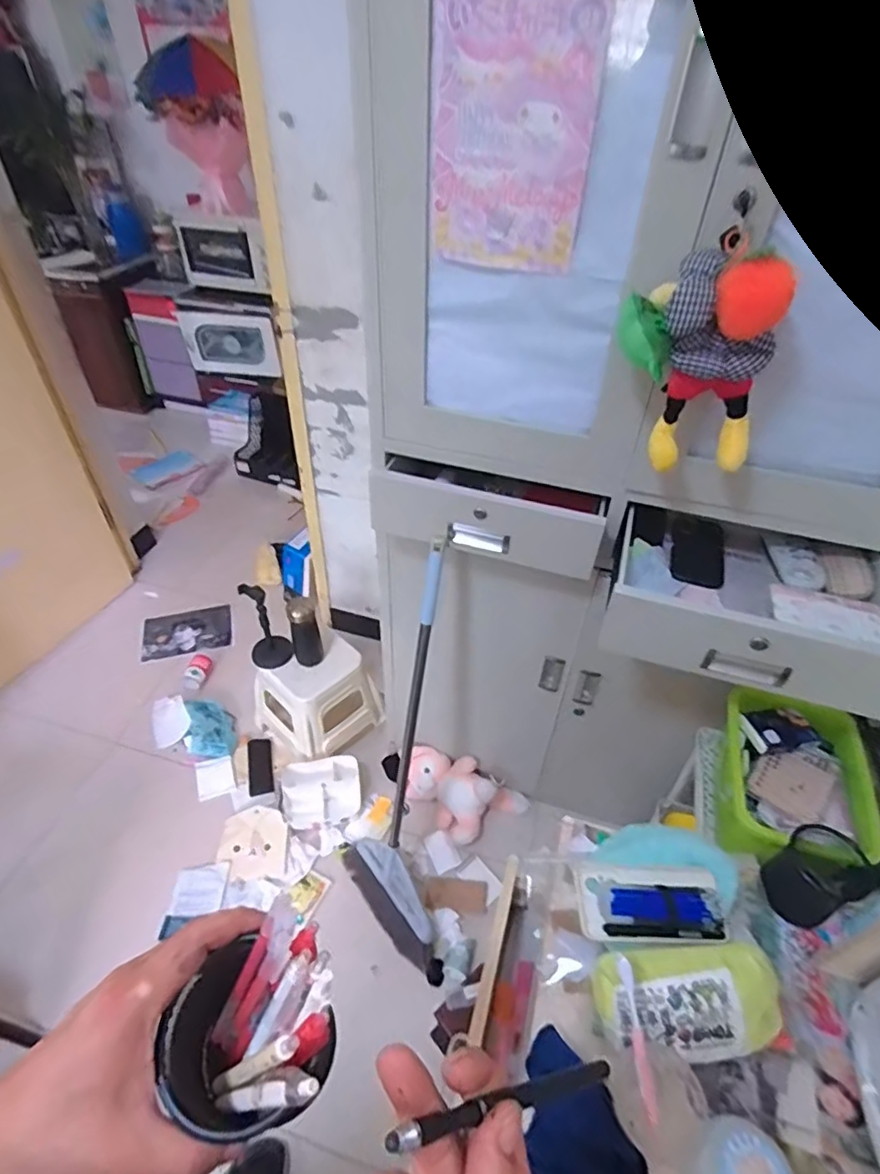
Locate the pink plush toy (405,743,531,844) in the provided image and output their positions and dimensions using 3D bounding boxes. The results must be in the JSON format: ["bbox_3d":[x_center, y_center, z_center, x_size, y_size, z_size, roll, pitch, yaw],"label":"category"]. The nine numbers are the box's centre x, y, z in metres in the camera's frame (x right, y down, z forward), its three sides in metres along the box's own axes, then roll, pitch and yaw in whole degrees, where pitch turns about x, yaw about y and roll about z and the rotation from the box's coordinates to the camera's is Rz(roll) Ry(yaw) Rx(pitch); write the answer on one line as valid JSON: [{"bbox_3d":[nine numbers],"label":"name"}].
[{"bbox_3d":[0.048,0.477,1.318,0.269,0.084,0.155,17,45,14],"label":"pink plush toy"}]

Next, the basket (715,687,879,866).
[{"bbox_3d":[0.494,0.282,0.828,0.175,0.103,0.244,10,44,8],"label":"basket"}]

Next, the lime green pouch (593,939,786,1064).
[{"bbox_3d":[0.240,0.410,0.578,0.164,0.086,0.087,-1,44,-4],"label":"lime green pouch"}]

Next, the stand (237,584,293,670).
[{"bbox_3d":[-0.395,0.092,1.333,0.091,0.222,0.079,-13,46,-15],"label":"stand"}]

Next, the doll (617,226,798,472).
[{"bbox_3d":[0.279,-0.246,0.643,0.164,0.220,0.080,16,45,13],"label":"doll"}]

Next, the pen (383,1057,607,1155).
[{"bbox_3d":[0.033,0.226,0.258,0.132,0.008,0.009,18,34,-34],"label":"pen"}]

